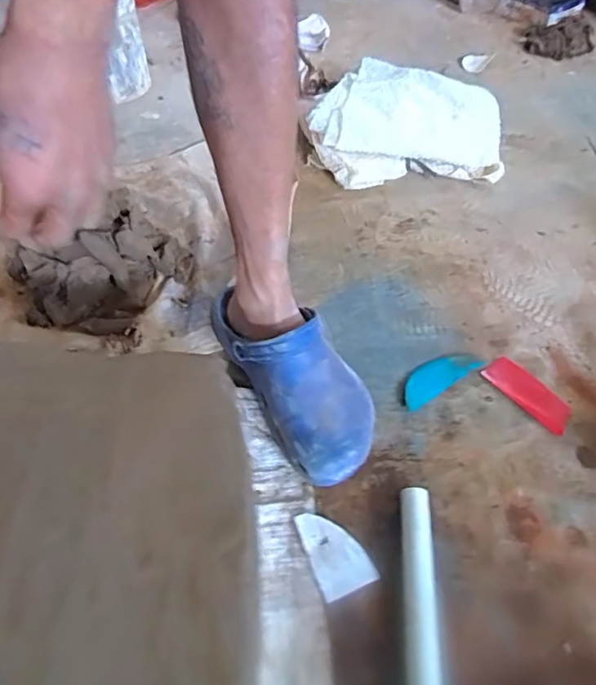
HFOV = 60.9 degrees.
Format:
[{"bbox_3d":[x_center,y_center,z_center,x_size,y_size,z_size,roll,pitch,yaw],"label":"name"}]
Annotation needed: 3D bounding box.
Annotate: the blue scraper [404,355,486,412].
[{"bbox_3d":[0.171,0.040,0.622,0.122,0.011,0.040,-30,58,-22],"label":"blue scraper"}]

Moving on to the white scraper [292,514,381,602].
[{"bbox_3d":[0.035,0.201,0.493,0.053,0.005,0.081,-18,54,-14],"label":"white scraper"}]

